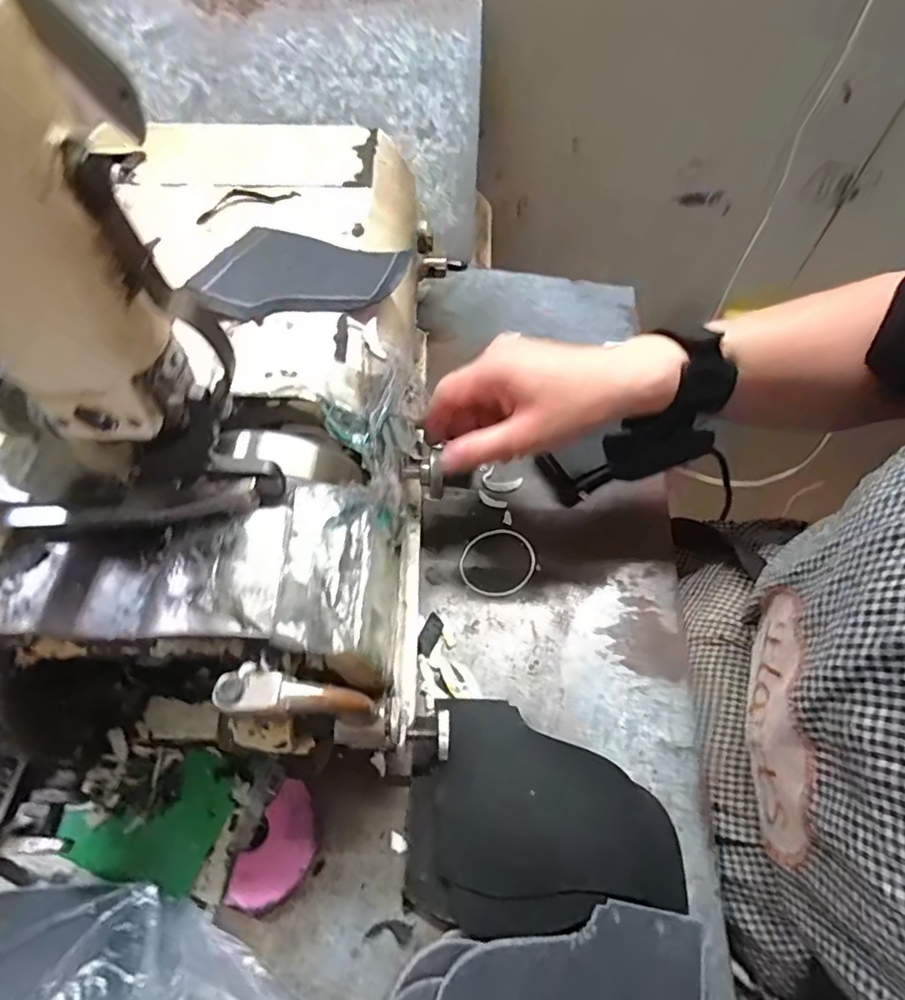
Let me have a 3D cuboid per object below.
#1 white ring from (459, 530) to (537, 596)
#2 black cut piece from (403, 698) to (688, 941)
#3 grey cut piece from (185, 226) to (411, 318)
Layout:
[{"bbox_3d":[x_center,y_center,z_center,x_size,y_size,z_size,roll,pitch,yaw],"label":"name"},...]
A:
[{"bbox_3d":[0.033,0.044,0.384,0.050,0.004,0.056,24,58,13],"label":"white ring"},{"bbox_3d":[0.046,0.166,0.286,0.133,0.021,0.103,4,54,0],"label":"black cut piece"},{"bbox_3d":[-0.091,-0.143,0.333,0.123,0.009,0.083,-2,56,-5],"label":"grey cut piece"}]

